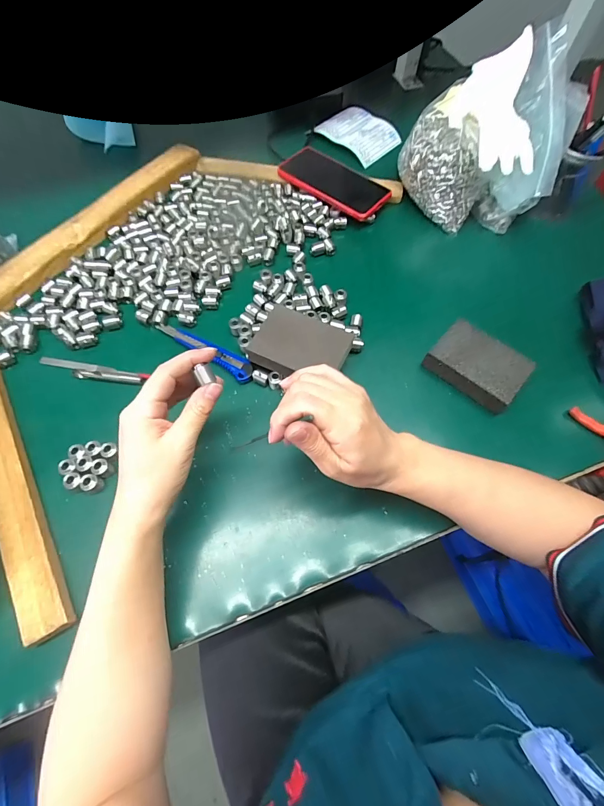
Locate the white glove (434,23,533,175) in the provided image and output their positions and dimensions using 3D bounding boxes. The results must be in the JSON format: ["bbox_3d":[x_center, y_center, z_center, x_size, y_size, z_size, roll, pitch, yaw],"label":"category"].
[{"bbox_3d":[0.240,-0.371,0.444,0.096,0.083,0.145,-1,66,-4],"label":"white glove"}]

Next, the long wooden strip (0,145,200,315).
[{"bbox_3d":[-0.298,-0.230,0.477,0.046,0.016,0.429,33,68,11],"label":"long wooden strip"}]

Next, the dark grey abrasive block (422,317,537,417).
[{"bbox_3d":[0.199,-0.045,0.401,0.097,0.032,0.069,40,69,14],"label":"dark grey abrasive block"}]

